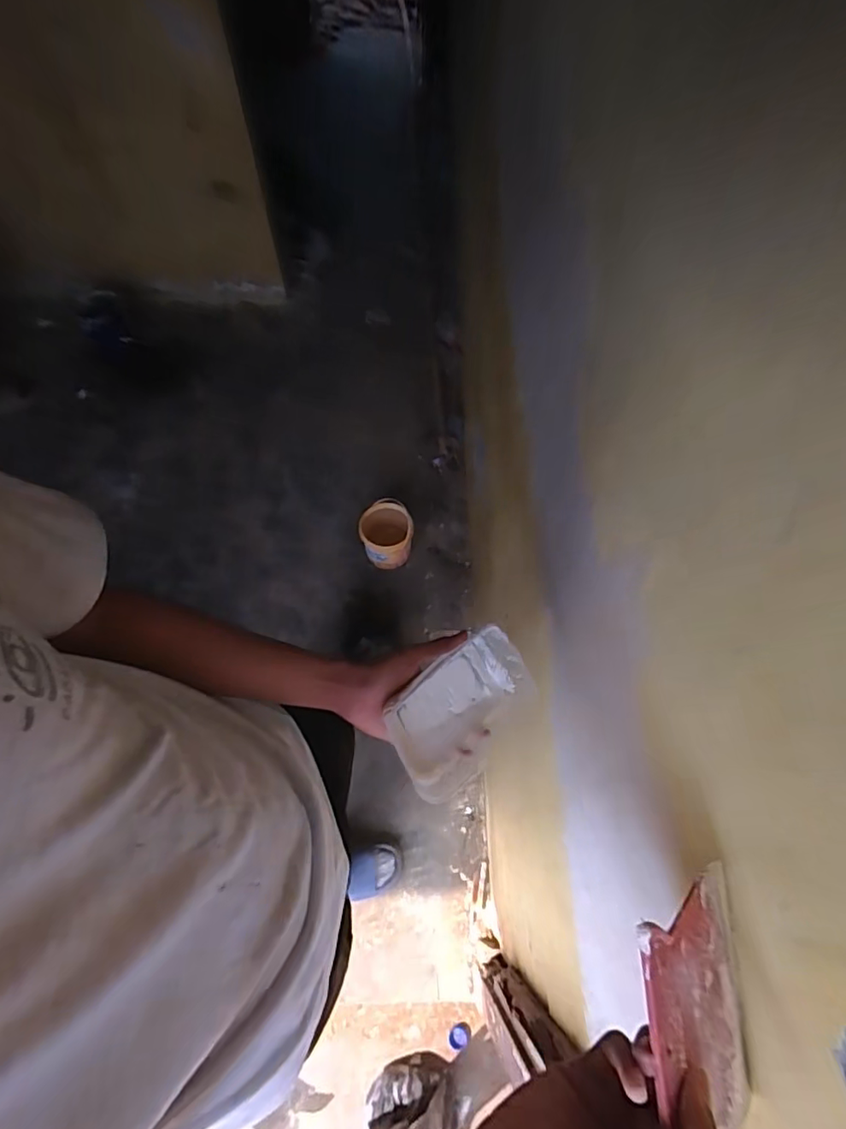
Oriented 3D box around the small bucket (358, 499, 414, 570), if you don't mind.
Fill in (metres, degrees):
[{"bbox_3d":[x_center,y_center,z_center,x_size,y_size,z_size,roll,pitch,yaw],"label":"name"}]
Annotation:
[{"bbox_3d":[-0.108,-0.087,1.612,0.155,0.154,0.155,1,65,-3],"label":"small bucket"}]

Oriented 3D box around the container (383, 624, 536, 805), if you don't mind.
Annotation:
[{"bbox_3d":[0.041,0.155,0.553,0.176,0.055,0.119,-43,99,-27],"label":"container"}]

